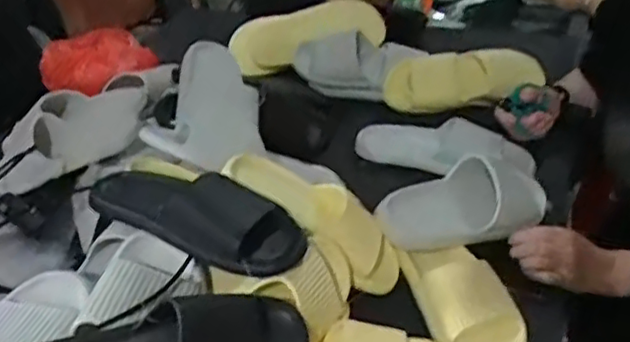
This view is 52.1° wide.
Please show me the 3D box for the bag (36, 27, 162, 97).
[{"bbox_3d":[-0.447,-0.218,1.305,0.303,0.100,0.127,1,33,31],"label":"bag"}]

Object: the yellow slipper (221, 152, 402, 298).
[{"bbox_3d":[0.001,0.055,0.818,0.249,0.064,0.092,35,47,17],"label":"yellow slipper"}]

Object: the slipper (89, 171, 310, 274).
[{"bbox_3d":[-0.141,0.042,0.733,0.275,0.059,0.101,18,40,28],"label":"slipper"}]

